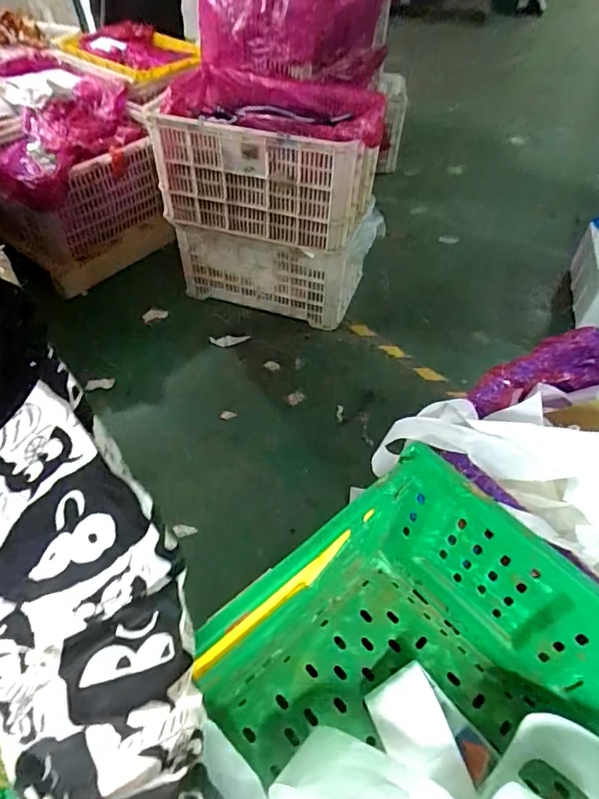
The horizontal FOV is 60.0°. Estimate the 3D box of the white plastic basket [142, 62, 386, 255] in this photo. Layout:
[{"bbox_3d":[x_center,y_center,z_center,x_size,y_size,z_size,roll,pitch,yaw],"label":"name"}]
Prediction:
[{"bbox_3d":[-0.088,-0.762,1.628,0.625,0.343,0.463,15,51,12],"label":"white plastic basket"}]

